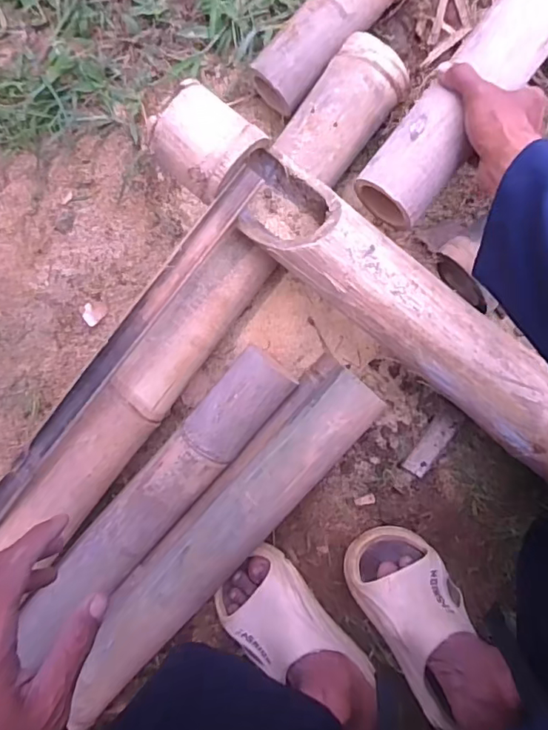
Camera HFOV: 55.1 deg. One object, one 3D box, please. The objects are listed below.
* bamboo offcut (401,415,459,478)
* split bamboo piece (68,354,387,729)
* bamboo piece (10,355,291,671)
[{"bbox_3d":[0.194,0.099,0.652,0.033,0.006,0.083,35,99,3],"label":"bamboo offcut"},{"bbox_3d":[-0.067,0.203,0.635,0.095,0.084,0.493,40,95,2],"label":"split bamboo piece"},{"bbox_3d":[-0.140,0.156,0.640,0.077,0.066,0.417,42,94,2],"label":"bamboo piece"}]

